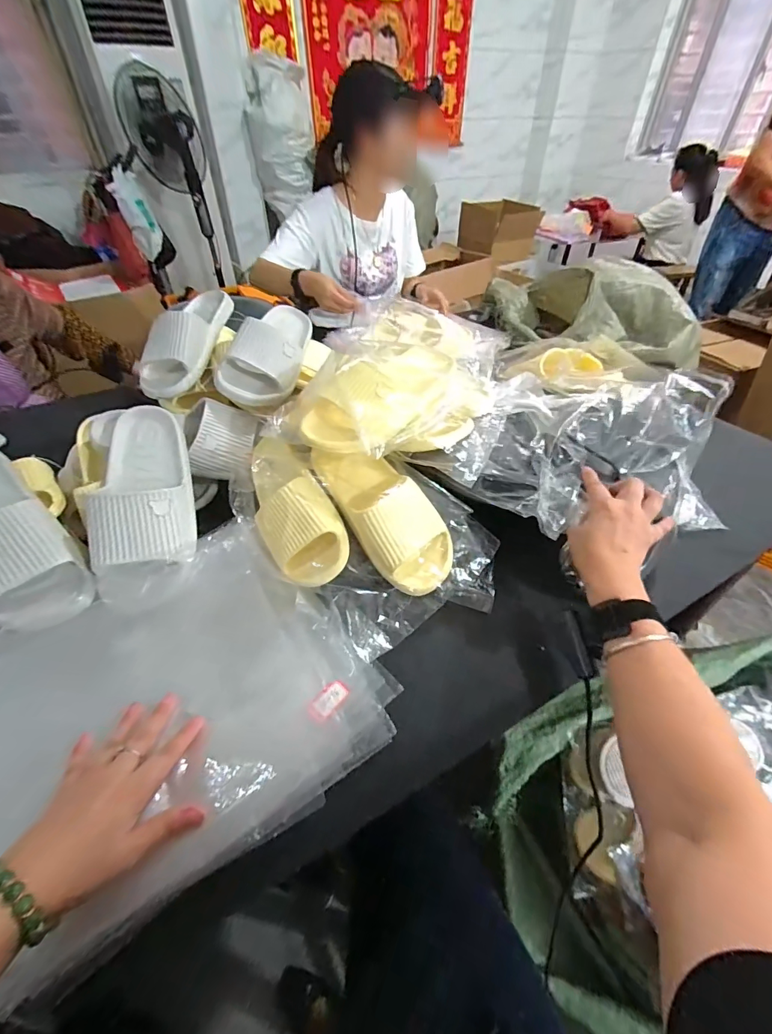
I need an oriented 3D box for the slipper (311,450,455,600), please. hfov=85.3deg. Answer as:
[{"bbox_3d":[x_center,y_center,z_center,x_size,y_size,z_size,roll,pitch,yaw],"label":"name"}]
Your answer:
[{"bbox_3d":[-0.003,-0.017,0.528,0.098,0.063,0.236,-28,64,-26],"label":"slipper"}]

